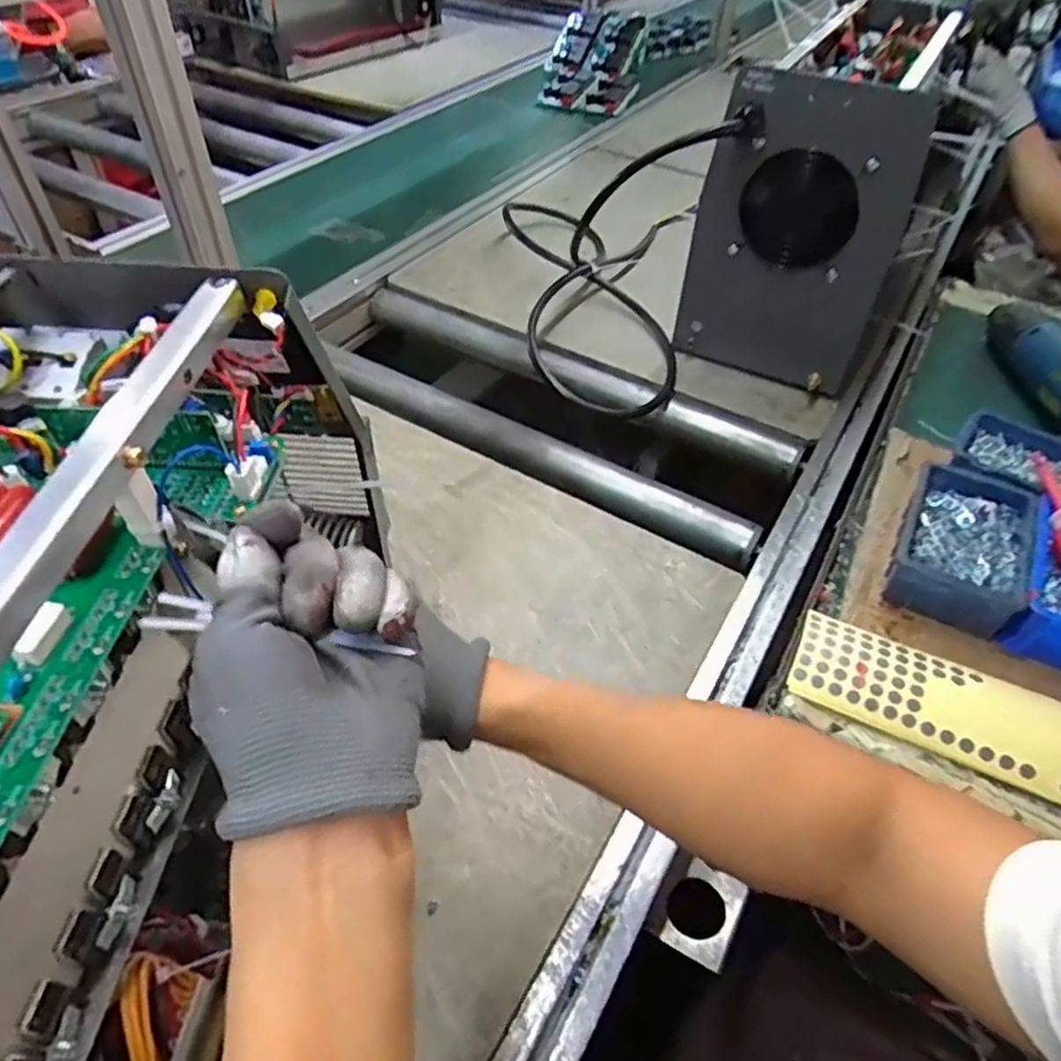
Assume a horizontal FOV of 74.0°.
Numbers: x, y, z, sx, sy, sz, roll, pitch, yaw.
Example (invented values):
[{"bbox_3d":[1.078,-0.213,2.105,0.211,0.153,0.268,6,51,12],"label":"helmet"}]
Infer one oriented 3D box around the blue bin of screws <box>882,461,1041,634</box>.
[{"bbox_3d":[0.363,0.012,0.595,0.094,0.042,0.156,26,51,19],"label":"blue bin of screws"}]

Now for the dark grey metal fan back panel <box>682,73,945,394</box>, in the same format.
[{"bbox_3d":[0.269,-0.293,0.729,0.192,0.284,0.075,30,52,22],"label":"dark grey metal fan back panel"}]

